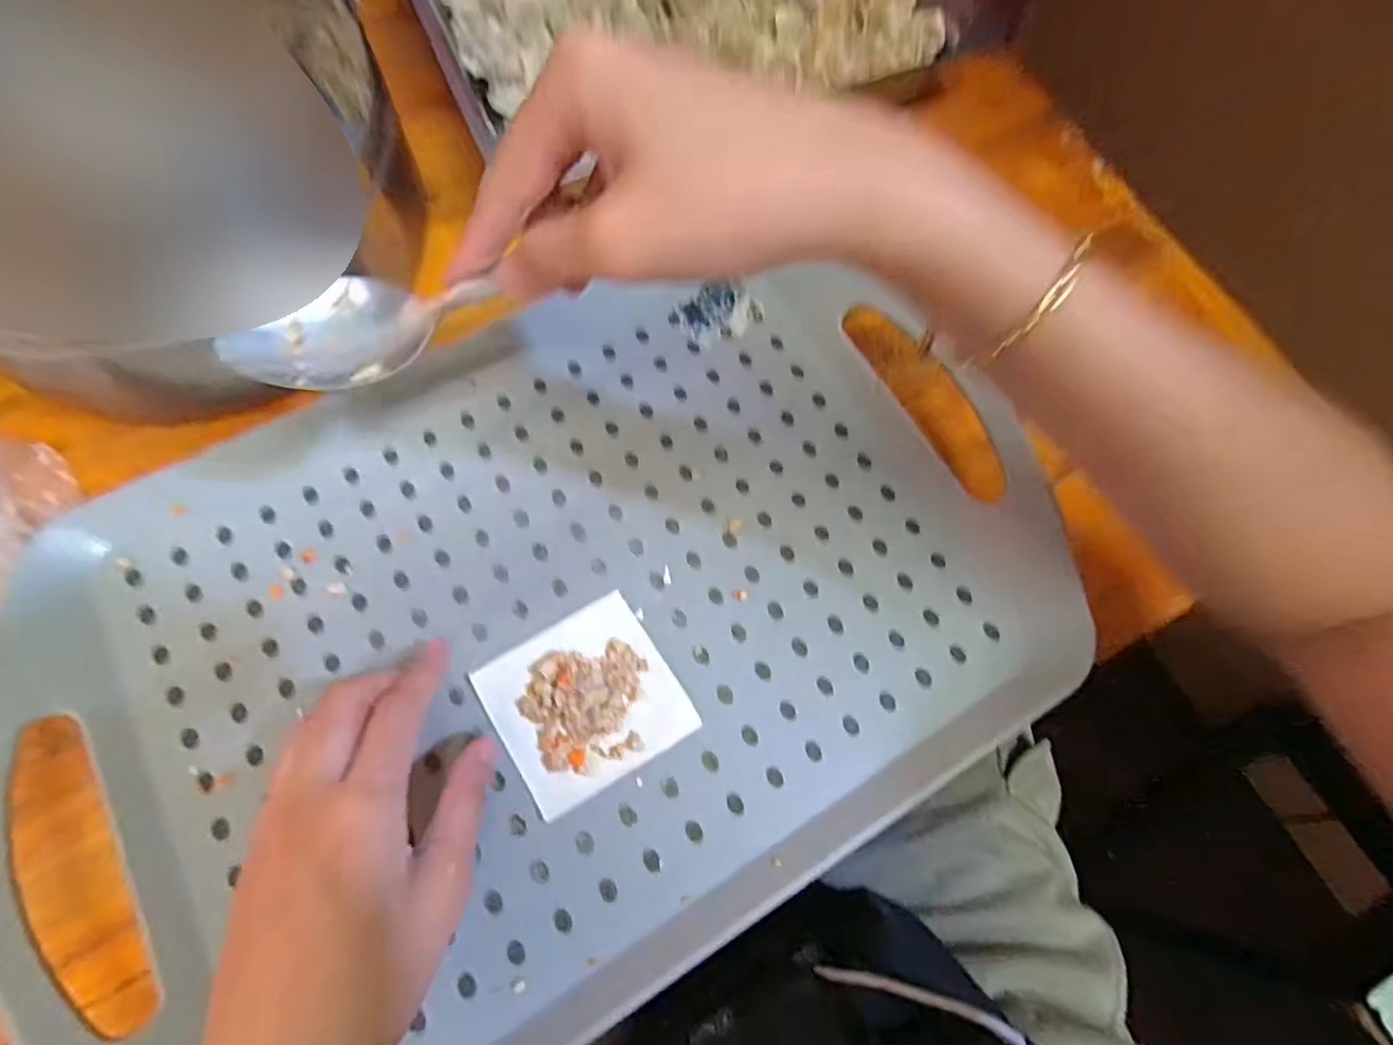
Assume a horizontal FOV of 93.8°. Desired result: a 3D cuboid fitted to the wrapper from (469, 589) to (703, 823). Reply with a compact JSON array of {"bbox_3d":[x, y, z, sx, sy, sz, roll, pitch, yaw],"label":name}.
[{"bbox_3d":[-0.050,0.079,0.294,0.078,0.008,0.074,-29,74,-12],"label":"wrapper"}]

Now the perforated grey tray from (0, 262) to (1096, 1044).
[{"bbox_3d":[-0.057,0.032,0.298,0.444,0.030,0.301,-29,74,-12],"label":"perforated grey tray"}]

